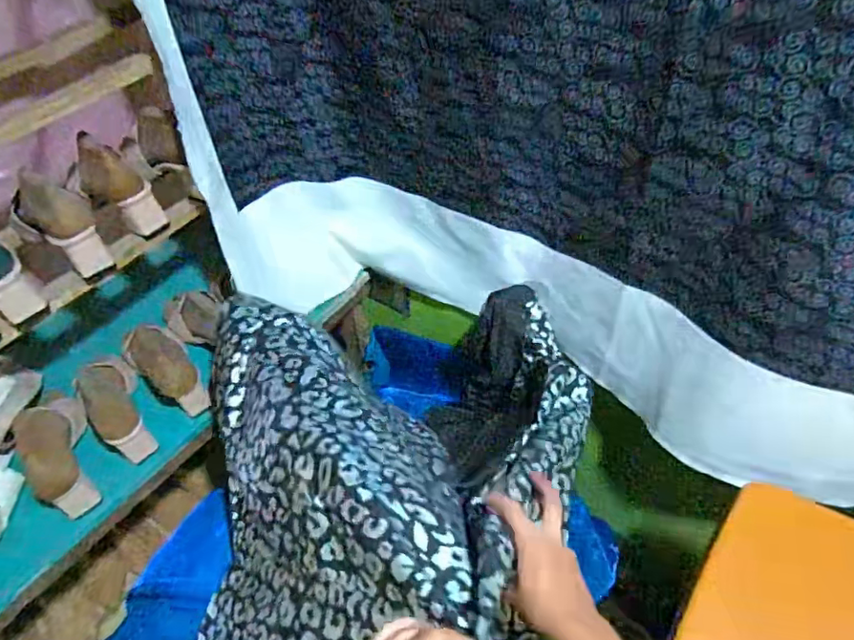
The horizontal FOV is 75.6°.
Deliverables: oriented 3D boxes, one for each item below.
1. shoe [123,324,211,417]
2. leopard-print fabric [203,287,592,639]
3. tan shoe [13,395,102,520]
[{"bbox_3d":[-0.429,0.073,0.905,0.187,0.060,0.089,33,58,31],"label":"shoe"},{"bbox_3d":[-0.072,0.180,0.684,0.476,0.290,0.659,11,49,15],"label":"leopard-print fabric"},{"bbox_3d":[-0.531,0.199,0.783,0.086,0.080,0.163,-23,64,-15],"label":"tan shoe"}]

